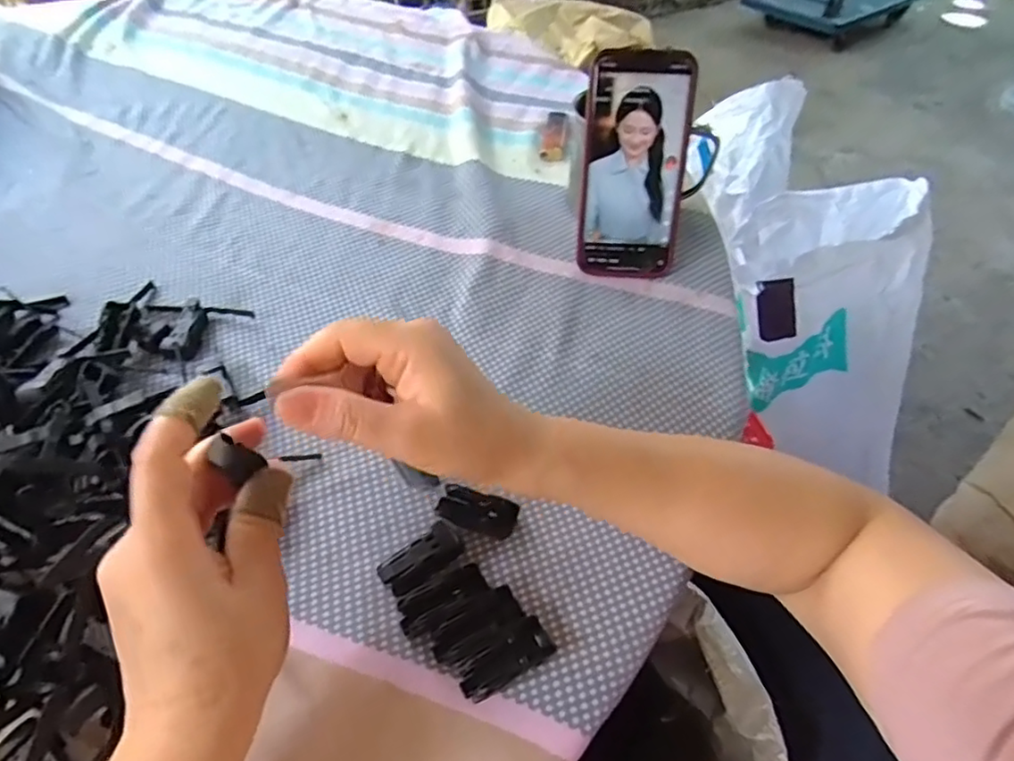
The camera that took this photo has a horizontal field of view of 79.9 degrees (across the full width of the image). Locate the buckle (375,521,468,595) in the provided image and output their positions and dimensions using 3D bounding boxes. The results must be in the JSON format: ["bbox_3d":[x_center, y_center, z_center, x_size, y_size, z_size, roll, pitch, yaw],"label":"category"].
[{"bbox_3d":[-0.046,0.096,0.329,0.047,0.011,0.020,-36,60,-25],"label":"buckle"}]

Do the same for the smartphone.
[{"bbox_3d":[0.097,-0.159,0.455,0.078,0.161,0.009,2,21,2],"label":"smartphone"}]

